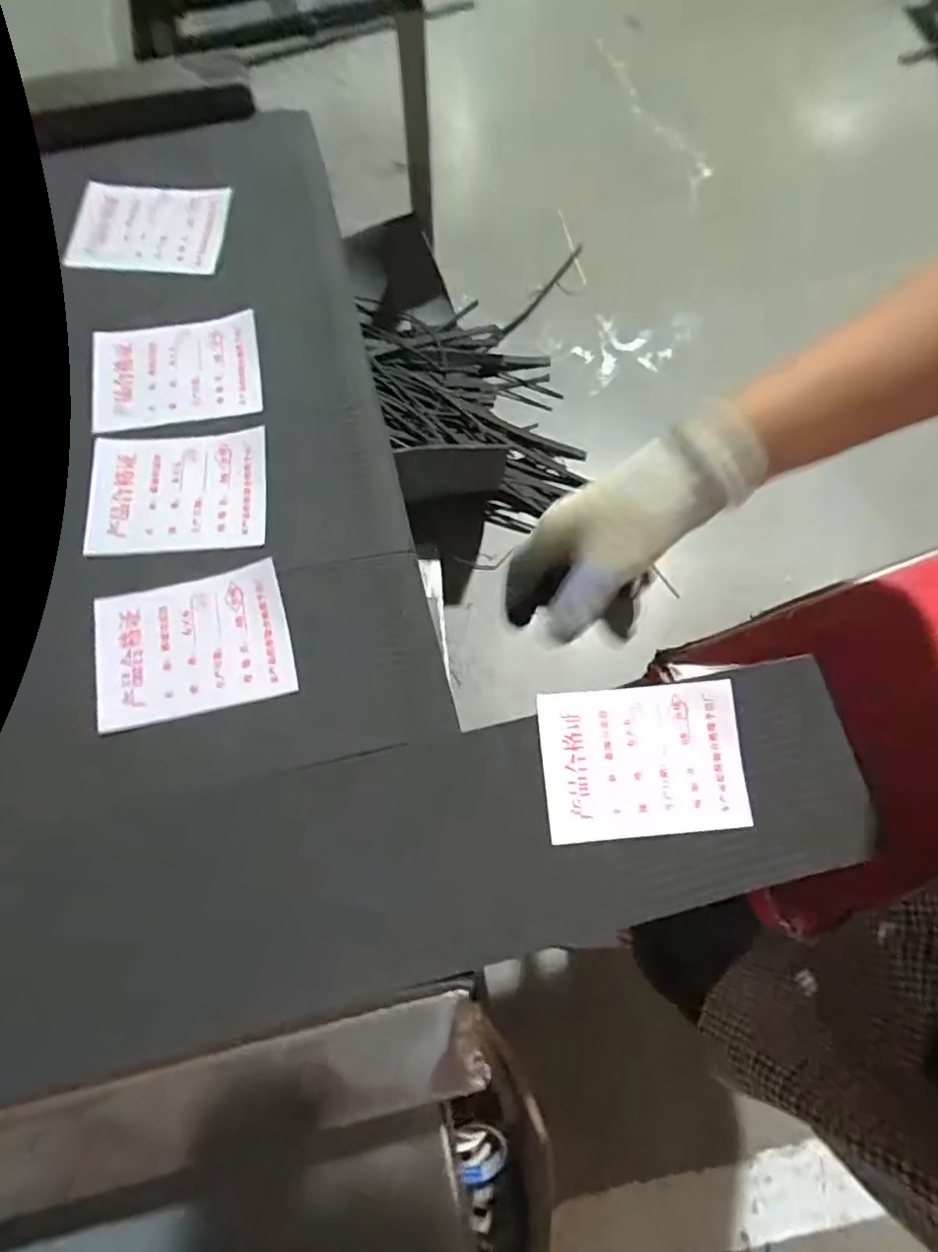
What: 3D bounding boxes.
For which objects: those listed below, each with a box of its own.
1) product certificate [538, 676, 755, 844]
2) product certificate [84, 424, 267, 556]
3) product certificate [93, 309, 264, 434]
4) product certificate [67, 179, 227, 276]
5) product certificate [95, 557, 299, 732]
[{"bbox_3d":[0.091,0.070,0.309,0.104,0.006,0.075,-4,74,-2],"label":"product certificate"},{"bbox_3d":[-0.174,-0.082,0.350,0.106,0.006,0.077,-4,73,-1],"label":"product certificate"},{"bbox_3d":[-0.188,-0.164,0.375,0.103,0.004,0.076,-10,73,-3],"label":"product certificate"},{"bbox_3d":[-0.221,-0.282,0.413,0.101,0.007,0.081,9,75,0],"label":"product certificate"},{"bbox_3d":[-0.152,0.009,0.322,0.103,0.006,0.076,-12,73,-3],"label":"product certificate"}]

